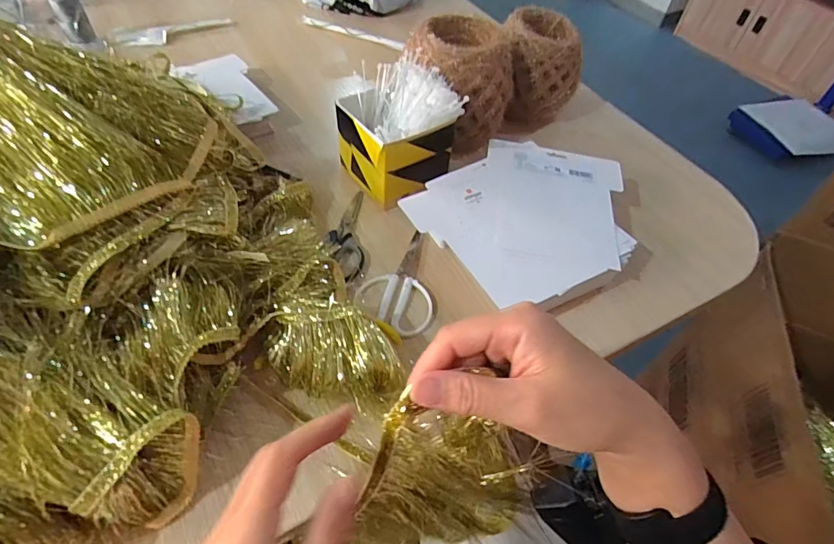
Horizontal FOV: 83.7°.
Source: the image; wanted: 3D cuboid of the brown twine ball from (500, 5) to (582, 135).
[{"bbox_3d":[0.173,-0.299,0.701,0.103,0.139,0.113,3,51,-3],"label":"brown twine ball"}]

